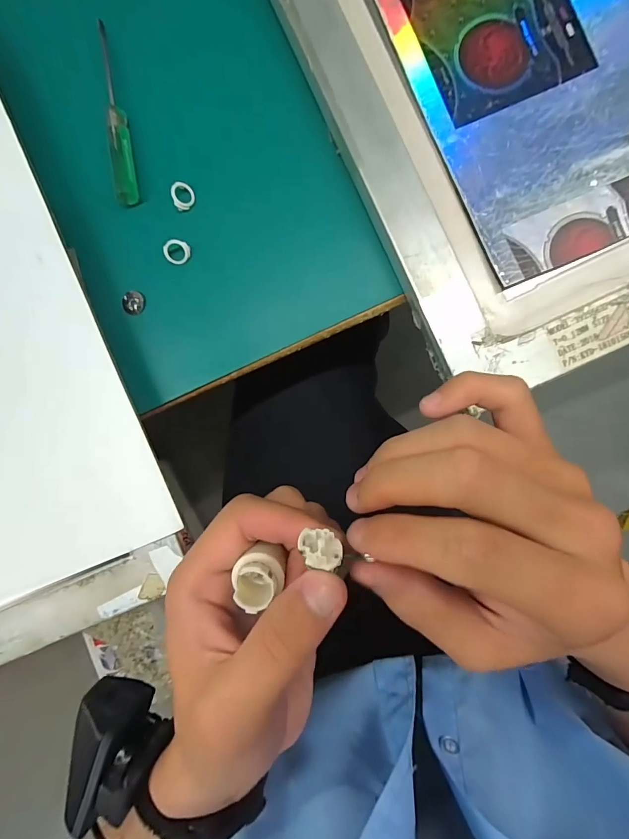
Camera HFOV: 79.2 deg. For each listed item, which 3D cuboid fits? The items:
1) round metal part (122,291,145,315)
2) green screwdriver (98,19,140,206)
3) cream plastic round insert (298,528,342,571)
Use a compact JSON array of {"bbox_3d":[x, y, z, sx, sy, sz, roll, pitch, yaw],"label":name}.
[{"bbox_3d":[-0.117,-0.075,0.246,0.013,0.004,0.014,0,88,4],"label":"round metal part"},{"bbox_3d":[-0.125,-0.198,0.243,0.017,0.012,0.115,-5,88,4],"label":"green screwdriver"},{"bbox_3d":[0.002,0.046,0.134,0.014,0.009,0.012,3,87,4],"label":"cream plastic round insert"}]

